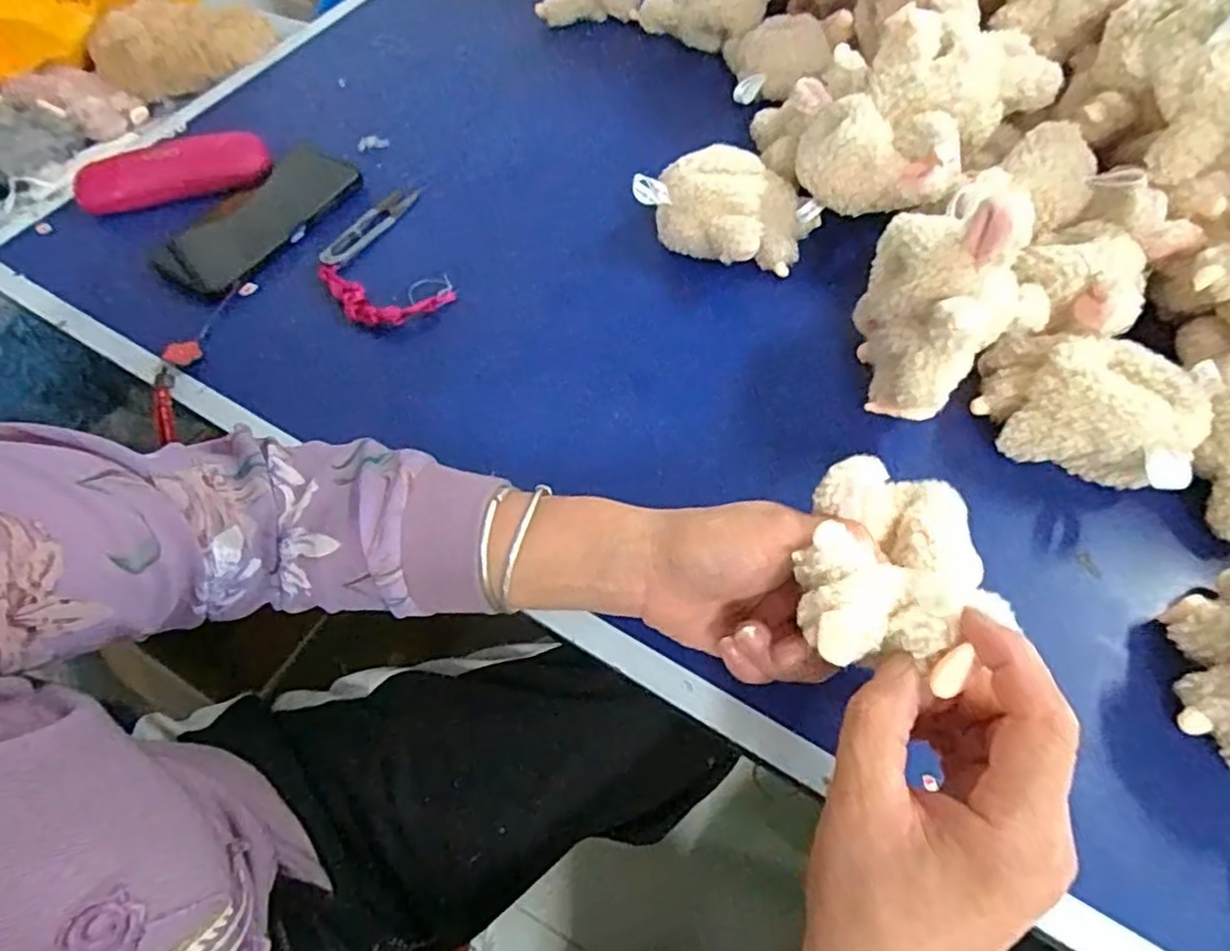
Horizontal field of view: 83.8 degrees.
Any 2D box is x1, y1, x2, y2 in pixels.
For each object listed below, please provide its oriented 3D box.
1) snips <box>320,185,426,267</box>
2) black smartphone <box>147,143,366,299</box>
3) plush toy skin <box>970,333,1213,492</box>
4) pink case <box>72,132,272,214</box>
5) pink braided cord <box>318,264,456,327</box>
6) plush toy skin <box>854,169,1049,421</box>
[{"bbox_3d":[-0.191,-0.203,0.549,0.020,0.007,0.109,29,66,19],"label":"snips"},{"bbox_3d":[-0.284,-0.207,0.550,0.077,0.020,0.163,34,67,21],"label":"black smartphone"},{"bbox_3d":[0.264,-0.037,0.393,0.107,0.066,0.061,29,66,19],"label":"plush toy skin"},{"bbox_3d":[-0.364,-0.248,0.566,0.154,0.031,0.044,-13,60,-4],"label":"pink case"},{"bbox_3d":[-0.175,-0.130,0.499,0.104,0.012,0.043,11,61,10],"label":"pink braided cord"},{"bbox_3d":[0.181,-0.095,0.388,0.092,0.117,0.088,30,66,20],"label":"plush toy skin"}]

